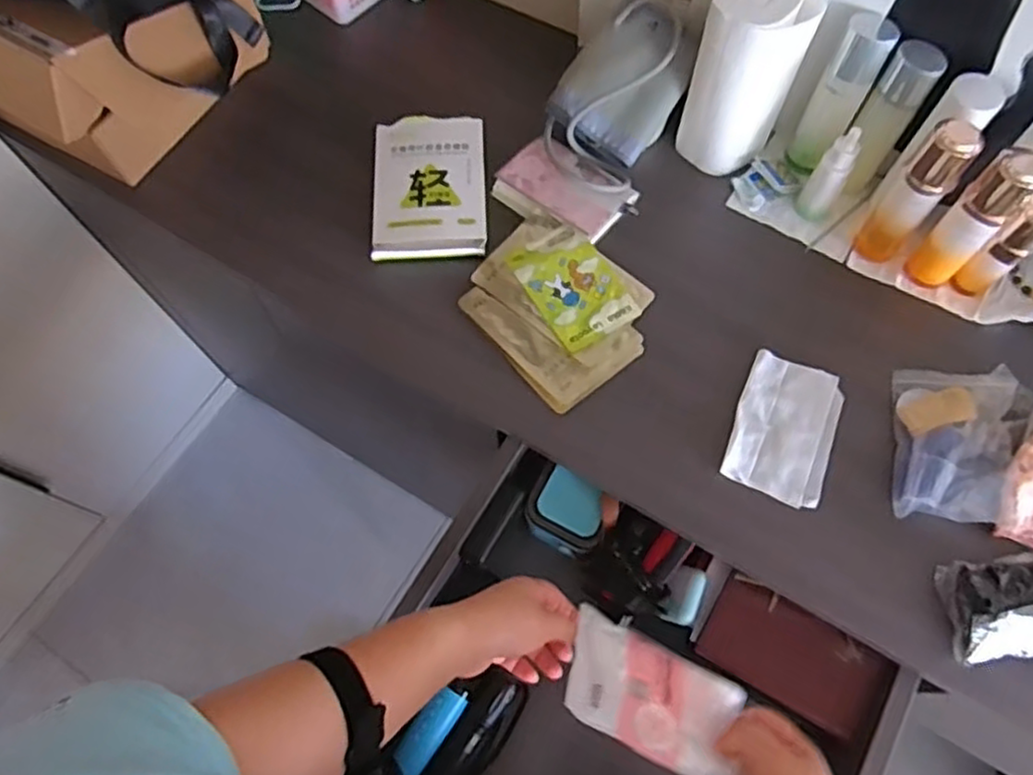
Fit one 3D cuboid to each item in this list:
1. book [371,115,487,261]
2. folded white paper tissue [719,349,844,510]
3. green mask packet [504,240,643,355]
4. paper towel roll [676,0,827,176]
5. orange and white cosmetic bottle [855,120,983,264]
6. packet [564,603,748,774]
[{"bbox_3d":[-0.094,-0.220,0.758,0.118,0.018,0.175,-2,66,1],"label":"book"},{"bbox_3d":[0.254,0.038,0.658,0.091,0.007,0.136,22,69,10],"label":"folded white paper tissue"},{"bbox_3d":[0.060,-0.104,0.714,0.095,0.005,0.121,-28,74,-15],"label":"green mask packet"},{"bbox_3d":[0.231,-0.330,0.718,0.104,0.181,0.114,0,66,1],"label":"paper towel roll"},{"bbox_3d":[0.374,-0.179,0.659,0.047,0.156,0.037,40,73,17],"label":"orange and white cosmetic bottle"},{"bbox_3d":[0.107,0.233,0.534,0.135,0.014,0.102,26,30,5],"label":"packet"}]

